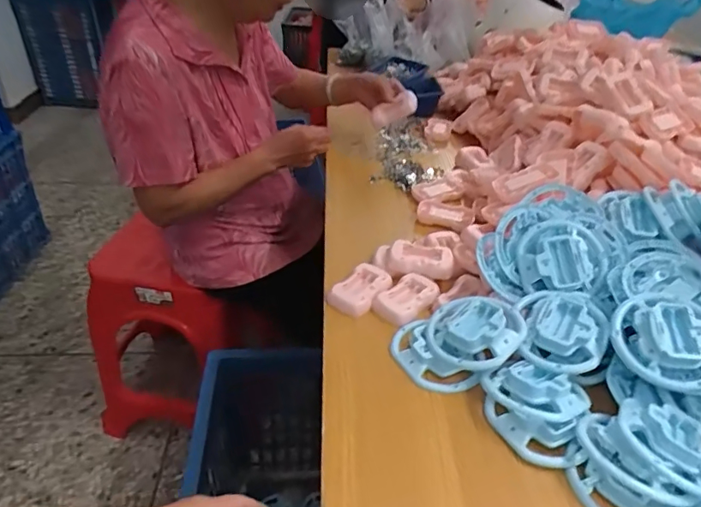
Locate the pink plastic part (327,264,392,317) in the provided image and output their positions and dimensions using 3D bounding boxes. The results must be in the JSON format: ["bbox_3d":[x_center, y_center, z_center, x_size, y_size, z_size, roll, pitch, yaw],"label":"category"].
[{"bbox_3d":[0.012,0.044,0.618,0.050,0.017,0.082,26,42,27],"label":"pink plastic part"}]

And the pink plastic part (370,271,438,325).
[{"bbox_3d":[0.071,0.054,0.615,0.050,0.014,0.085,31,45,32],"label":"pink plastic part"}]

